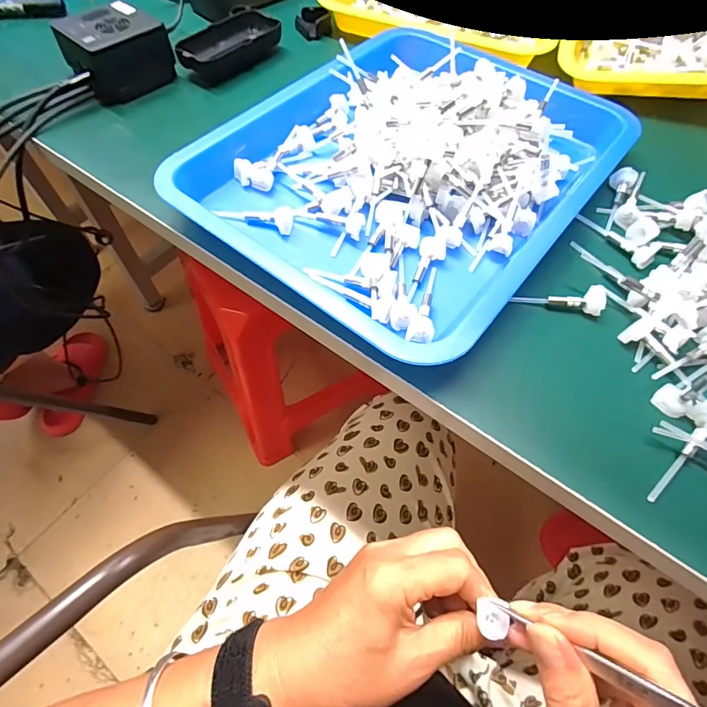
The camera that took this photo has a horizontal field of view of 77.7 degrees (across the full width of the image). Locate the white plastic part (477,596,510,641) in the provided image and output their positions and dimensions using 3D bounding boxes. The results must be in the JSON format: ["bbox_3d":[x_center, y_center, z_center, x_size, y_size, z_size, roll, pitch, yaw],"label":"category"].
[{"bbox_3d":[0.074,0.140,0.231,0.016,0.007,0.019,4,65,5],"label":"white plastic part"}]

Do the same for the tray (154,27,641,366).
[{"bbox_3d":[0.044,-0.161,0.345,0.267,0.039,0.314,35,65,18],"label":"tray"}]

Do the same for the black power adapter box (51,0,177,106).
[{"bbox_3d":[-0.223,-0.286,0.413,0.082,0.045,0.064,-40,68,-22],"label":"black power adapter box"}]

